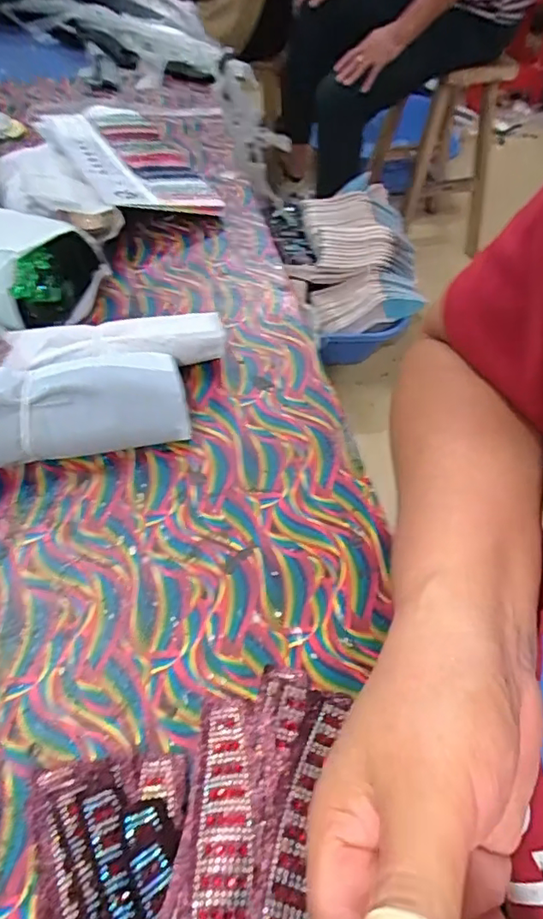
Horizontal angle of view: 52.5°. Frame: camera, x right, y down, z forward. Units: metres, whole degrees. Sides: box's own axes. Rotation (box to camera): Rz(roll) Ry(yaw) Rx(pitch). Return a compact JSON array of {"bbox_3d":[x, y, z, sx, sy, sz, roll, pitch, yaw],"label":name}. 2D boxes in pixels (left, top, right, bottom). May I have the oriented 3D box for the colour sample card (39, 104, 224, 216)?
[{"bbox_3d":[-0.182,-0.374,0.673,0.142,0.038,0.328,-21,56,-17],"label":"colour sample card"}]

